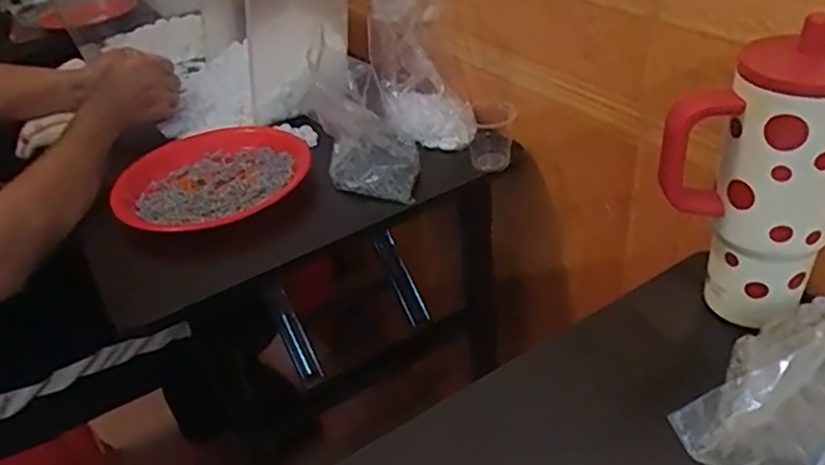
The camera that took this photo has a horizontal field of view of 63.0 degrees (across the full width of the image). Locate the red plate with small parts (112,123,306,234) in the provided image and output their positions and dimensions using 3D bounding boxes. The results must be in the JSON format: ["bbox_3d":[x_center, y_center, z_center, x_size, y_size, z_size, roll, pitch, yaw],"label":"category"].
[{"bbox_3d":[-0.251,-0.072,0.851,0.233,0.042,0.240,-6,35,4],"label":"red plate with small parts"}]

